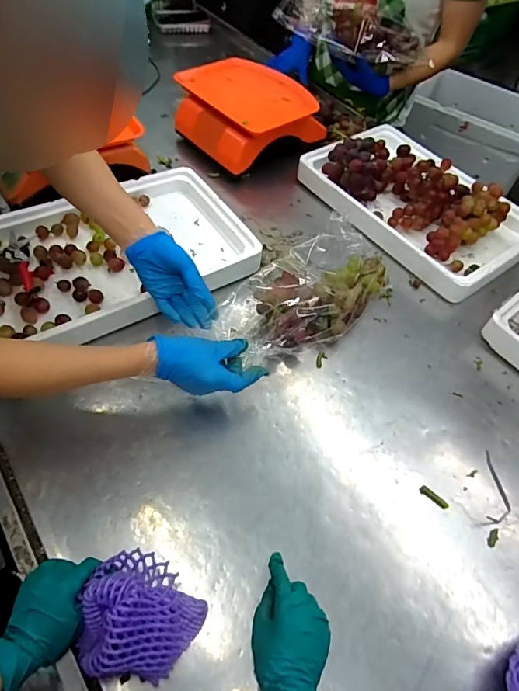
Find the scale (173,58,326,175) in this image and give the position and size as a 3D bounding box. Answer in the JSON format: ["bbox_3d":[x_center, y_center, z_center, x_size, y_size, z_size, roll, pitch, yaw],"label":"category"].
[{"bbox_3d":[-0.032,-0.557,1.035,0.300,0.101,0.294,40,60,21],"label":"scale"}]

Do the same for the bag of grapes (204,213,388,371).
[{"bbox_3d":[0.077,-0.093,0.734,0.185,0.102,0.295,33,57,16],"label":"bag of grapes"}]

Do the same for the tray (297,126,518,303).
[{"bbox_3d":[0.341,-0.329,0.936,0.339,0.099,0.477,-31,63,-25],"label":"tray"}]

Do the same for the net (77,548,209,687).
[{"bbox_3d":[-0.122,0.284,0.462,0.117,0.094,0.110,9,52,2],"label":"net"}]

